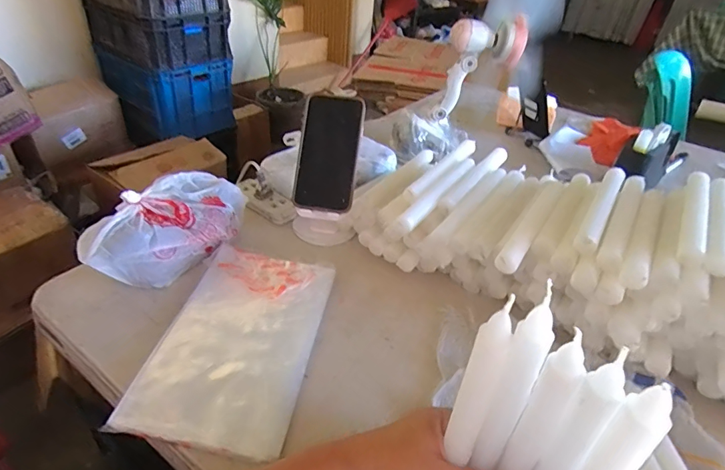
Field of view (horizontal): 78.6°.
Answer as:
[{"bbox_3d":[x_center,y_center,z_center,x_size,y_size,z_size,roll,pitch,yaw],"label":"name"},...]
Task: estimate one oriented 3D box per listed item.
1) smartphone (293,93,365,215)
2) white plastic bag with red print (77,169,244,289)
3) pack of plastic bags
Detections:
[{"bbox_3d":[-0.046,-0.110,0.599,0.079,0.156,0.008,9,-2,1],"label":"smartphone"},{"bbox_3d":[-0.246,-0.011,0.565,0.106,0.075,0.205,31,45,29],"label":"white plastic bag with red print"},{"bbox_3d":[-0.131,0.108,0.481,0.154,0.014,0.247,9,38,4],"label":"pack of plastic bags"}]

